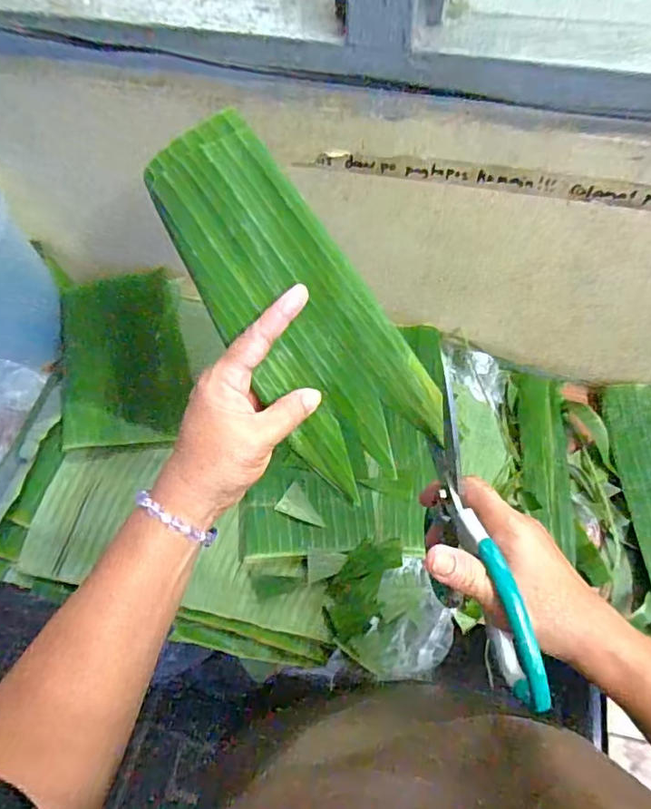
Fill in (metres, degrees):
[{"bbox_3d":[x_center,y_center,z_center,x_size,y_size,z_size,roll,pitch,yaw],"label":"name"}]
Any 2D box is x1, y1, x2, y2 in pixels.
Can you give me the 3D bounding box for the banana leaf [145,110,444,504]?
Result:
[{"bbox_3d":[-0.027,-0.065,0.353,0.095,0.009,0.252,-36,92,5],"label":"banana leaf"}]

